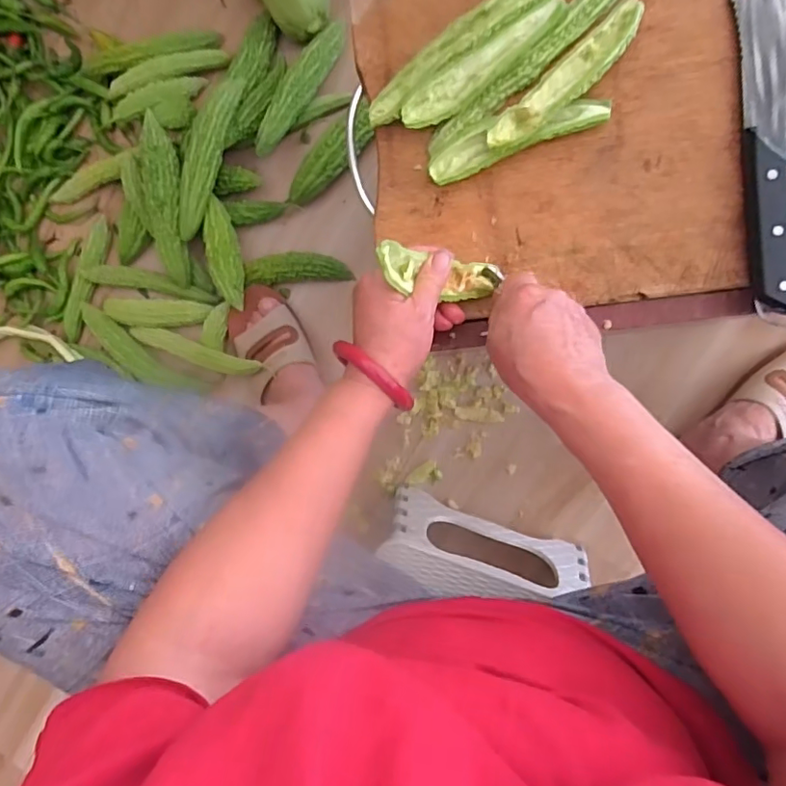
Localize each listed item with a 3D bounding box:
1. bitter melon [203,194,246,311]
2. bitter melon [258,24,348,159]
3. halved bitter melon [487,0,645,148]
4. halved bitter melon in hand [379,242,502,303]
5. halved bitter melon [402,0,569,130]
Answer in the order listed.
[{"bbox_3d":[-0.206,-0.172,0.679,0.039,0.044,0.136,-17,90,6],"label":"bitter melon"},{"bbox_3d":[-0.116,-0.373,0.672,0.036,0.053,0.182,31,97,3],"label":"bitter melon"},{"bbox_3d":[0.132,-0.236,0.415,0.143,0.024,0.033,-43,88,5],"label":"halved bitter melon"},{"bbox_3d":[0.027,-0.086,0.389,0.026,0.120,0.030,11,97,46],"label":"halved bitter melon in hand"},{"bbox_3d":[0.070,-0.249,0.425,0.140,0.027,0.033,-31,89,6],"label":"halved bitter melon"}]

